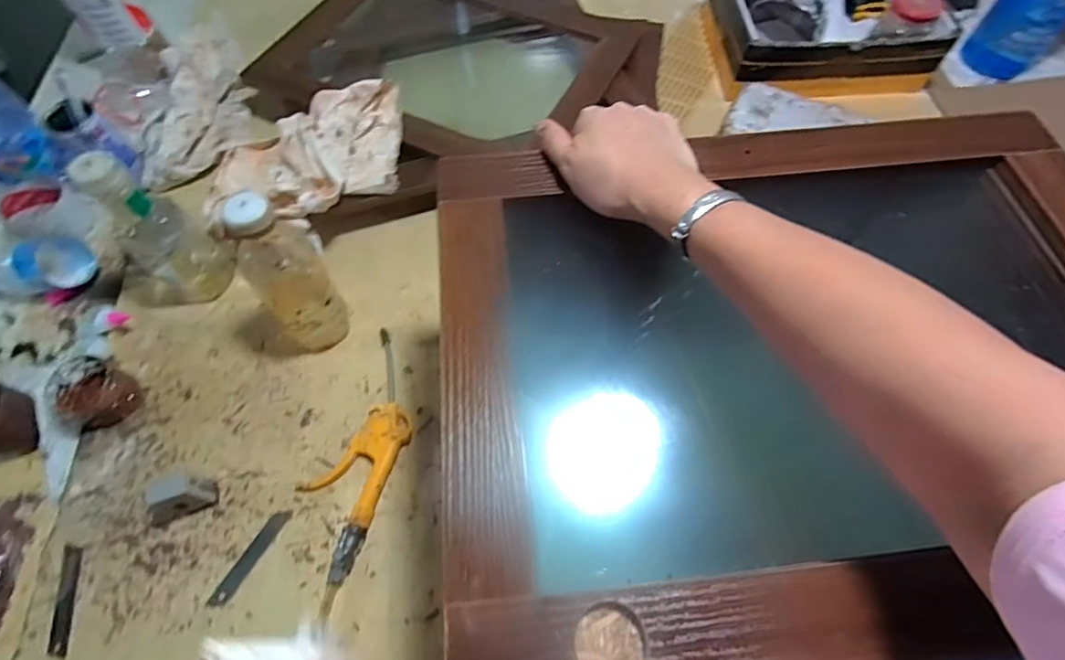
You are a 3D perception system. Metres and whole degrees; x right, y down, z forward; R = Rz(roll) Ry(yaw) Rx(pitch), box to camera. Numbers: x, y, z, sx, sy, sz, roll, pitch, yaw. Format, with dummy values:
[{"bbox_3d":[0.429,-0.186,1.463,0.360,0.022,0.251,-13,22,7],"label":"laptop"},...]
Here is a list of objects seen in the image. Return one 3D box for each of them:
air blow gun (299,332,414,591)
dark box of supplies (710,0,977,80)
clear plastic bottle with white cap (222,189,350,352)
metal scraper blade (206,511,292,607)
[{"bbox_3d":[-0.178,0.119,0.541,0.090,0.023,0.249,17,64,9],"label":"air blow gun"},{"bbox_3d":[0.452,-0.496,0.795,0.312,0.078,0.245,-1,63,1],"label":"dark box of supplies"},{"bbox_3d":[-0.247,-0.052,0.523,0.077,0.212,0.060,-39,69,-18],"label":"clear plastic bottle with white cap"},{"bbox_3d":[-0.277,0.220,0.501,0.020,0.004,0.097,23,63,22],"label":"metal scraper blade"}]

